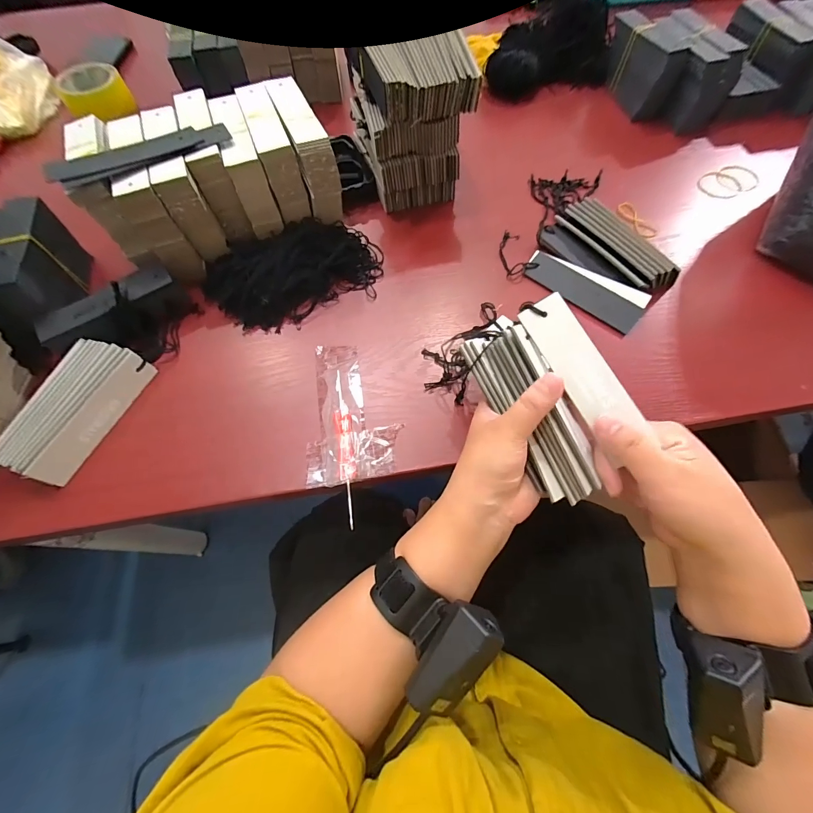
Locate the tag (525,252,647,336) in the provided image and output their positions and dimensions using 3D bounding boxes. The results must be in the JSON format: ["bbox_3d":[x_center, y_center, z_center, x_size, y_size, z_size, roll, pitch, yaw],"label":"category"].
[{"bbox_3d":[0.182,-0.120,0.382,0.123,0.005,0.033,38,85,18],"label":"tag"}]

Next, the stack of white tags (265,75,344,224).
[{"bbox_3d":[-0.111,-0.277,0.418,0.034,0.106,0.131,-23,66,-8],"label":"stack of white tags"}]

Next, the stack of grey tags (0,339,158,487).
[{"bbox_3d":[-0.300,0.001,0.332,0.059,0.033,0.127,20,67,11],"label":"stack of grey tags"}]

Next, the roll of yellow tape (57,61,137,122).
[{"bbox_3d":[-0.484,-0.490,0.567,0.088,0.047,0.083,-1,65,2],"label":"roll of yellow tape"}]

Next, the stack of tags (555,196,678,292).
[{"bbox_3d":[0.225,-0.176,0.395,0.043,0.022,0.135,-28,67,-10],"label":"stack of tags"}]

